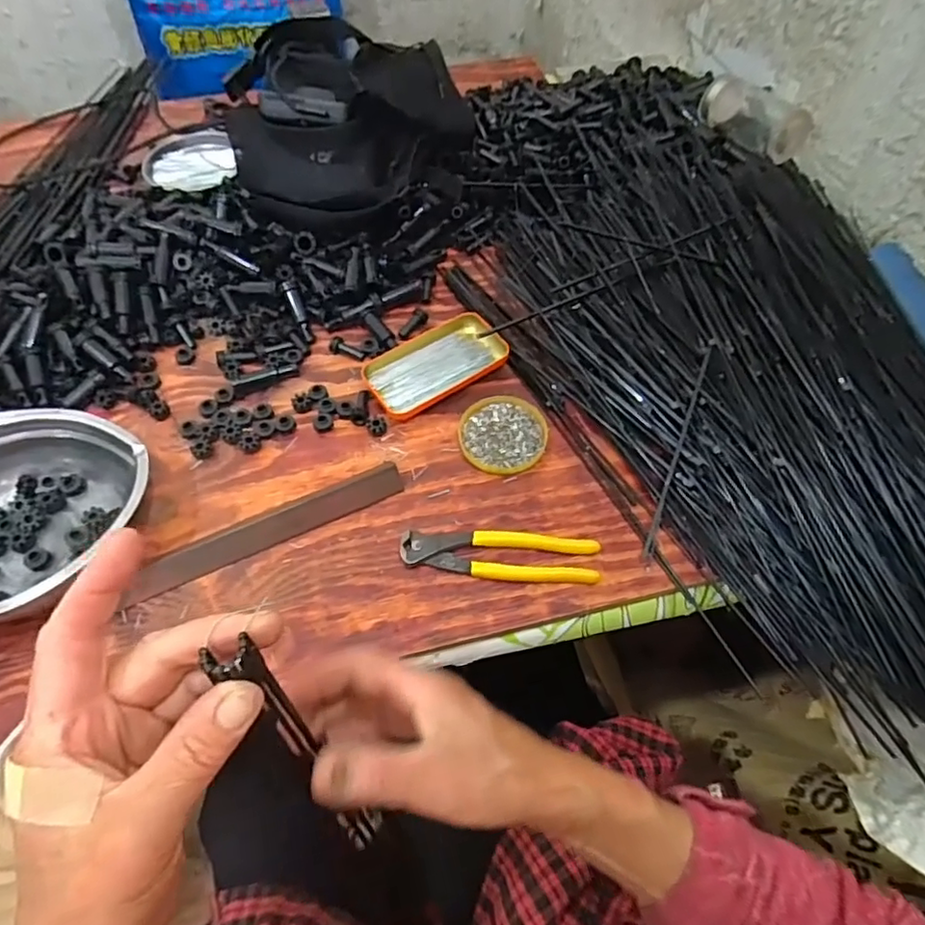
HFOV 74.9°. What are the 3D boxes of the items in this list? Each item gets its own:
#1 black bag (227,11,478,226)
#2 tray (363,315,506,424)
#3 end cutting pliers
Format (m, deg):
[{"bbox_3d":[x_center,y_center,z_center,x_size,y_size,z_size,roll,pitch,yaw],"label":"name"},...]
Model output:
[{"bbox_3d":[-0.137,-0.388,0.693,0.276,0.136,0.181,0,57,0],"label":"black bag"},{"bbox_3d":[-0.031,-0.104,0.617,0.141,0.018,0.085,-31,62,-19],"label":"tray"},{"bbox_3d":[0.031,0.080,0.507,0.162,0.018,0.041,3,57,2],"label":"end cutting pliers"}]

